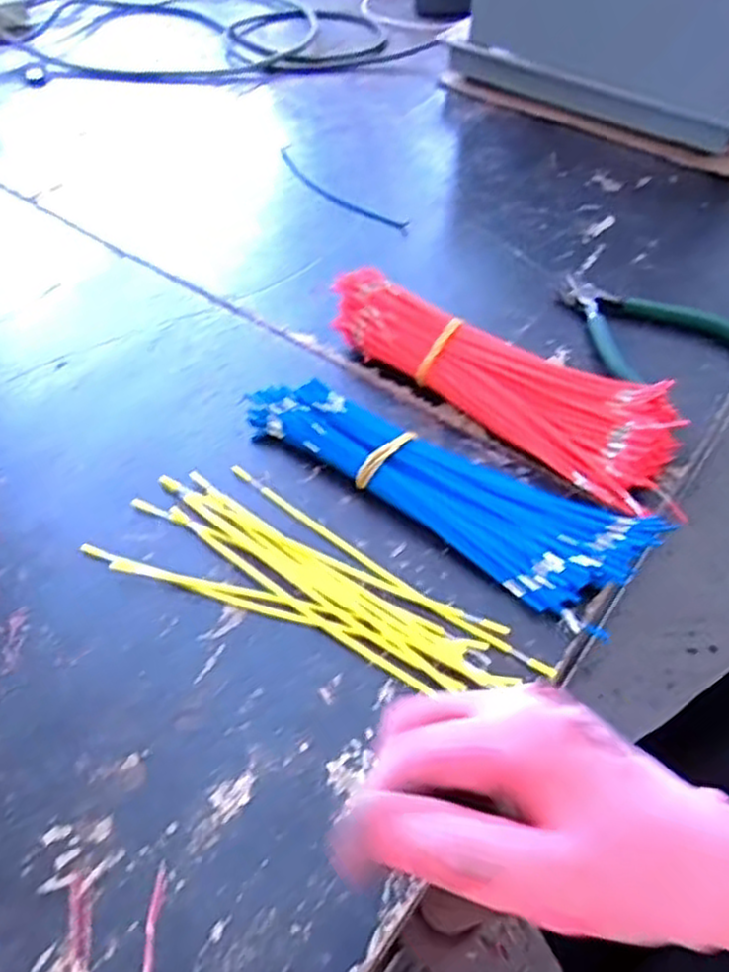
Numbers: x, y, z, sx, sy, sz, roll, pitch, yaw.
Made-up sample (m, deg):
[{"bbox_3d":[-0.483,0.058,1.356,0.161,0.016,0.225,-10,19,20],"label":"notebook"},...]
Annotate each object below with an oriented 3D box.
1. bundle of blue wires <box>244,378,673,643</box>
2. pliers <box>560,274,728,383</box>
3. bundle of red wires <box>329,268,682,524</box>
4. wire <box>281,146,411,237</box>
[{"bbox_3d":[0.045,-0.005,0.474,0.254,0.024,0.081,31,56,21],"label":"bundle of blue wires"},{"bbox_3d":[0.208,-0.130,0.585,0.122,0.022,0.127,-22,55,-19],"label":"pliers"},{"bbox_3d":[0.094,-0.078,0.525,0.254,0.045,0.091,35,58,24],"label":"bundle of red wires"},{"bbox_3d":[-0.027,-0.276,0.720,0.030,0.009,0.176,-35,60,-26],"label":"wire"}]

